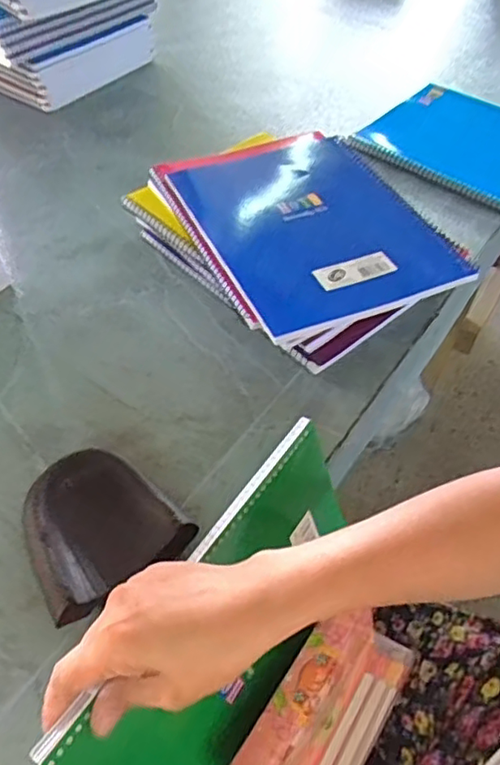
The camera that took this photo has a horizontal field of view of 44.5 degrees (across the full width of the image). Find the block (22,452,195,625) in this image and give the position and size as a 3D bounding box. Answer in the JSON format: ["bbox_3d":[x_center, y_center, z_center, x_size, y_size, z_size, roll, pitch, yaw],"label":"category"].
[{"bbox_3d":[-0.097,0.091,0.397,0.092,0.031,0.097,-23,55,-21],"label":"block"}]

